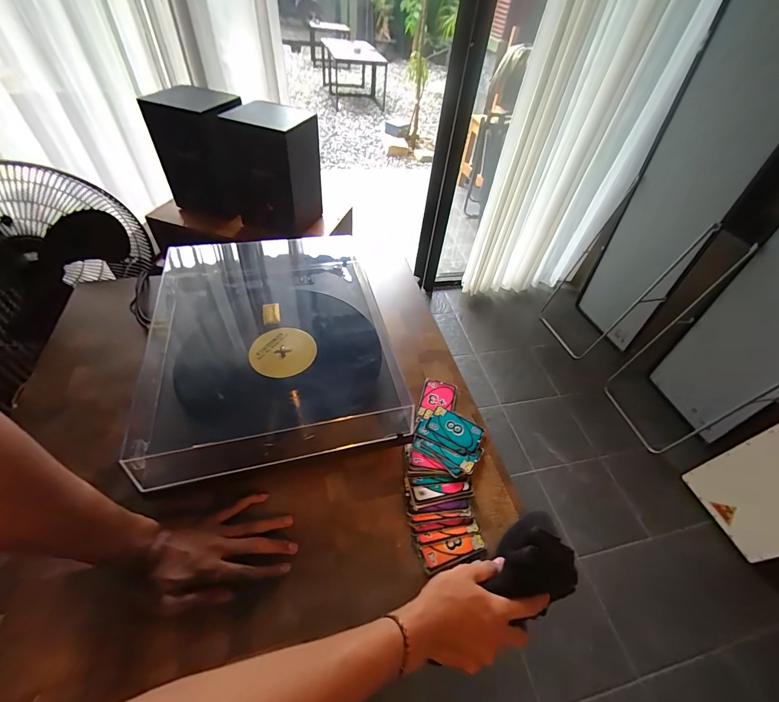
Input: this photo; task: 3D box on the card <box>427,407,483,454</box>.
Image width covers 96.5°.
[{"bbox_3d":[0.104,0.124,0.553,0.084,0.004,0.055,25,48,19],"label":"card"}]

